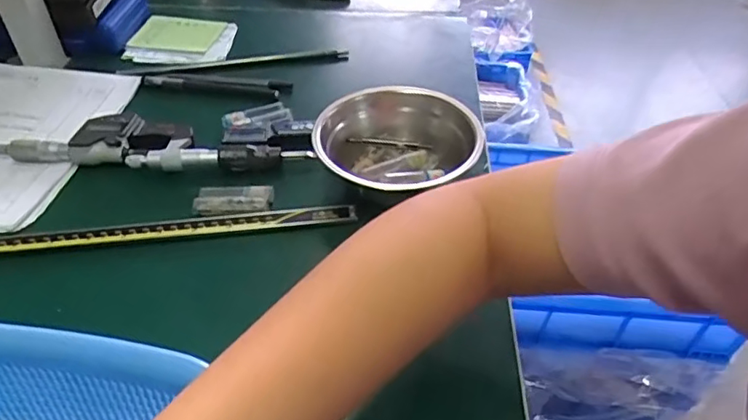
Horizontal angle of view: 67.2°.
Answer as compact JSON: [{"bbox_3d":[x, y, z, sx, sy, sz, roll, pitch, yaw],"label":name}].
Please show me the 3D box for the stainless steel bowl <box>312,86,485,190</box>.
[{"bbox_3d":[0.019,-0.049,0.452,0.124,0.051,0.126,1,43,-1],"label":"stainless steel bowl"}]

